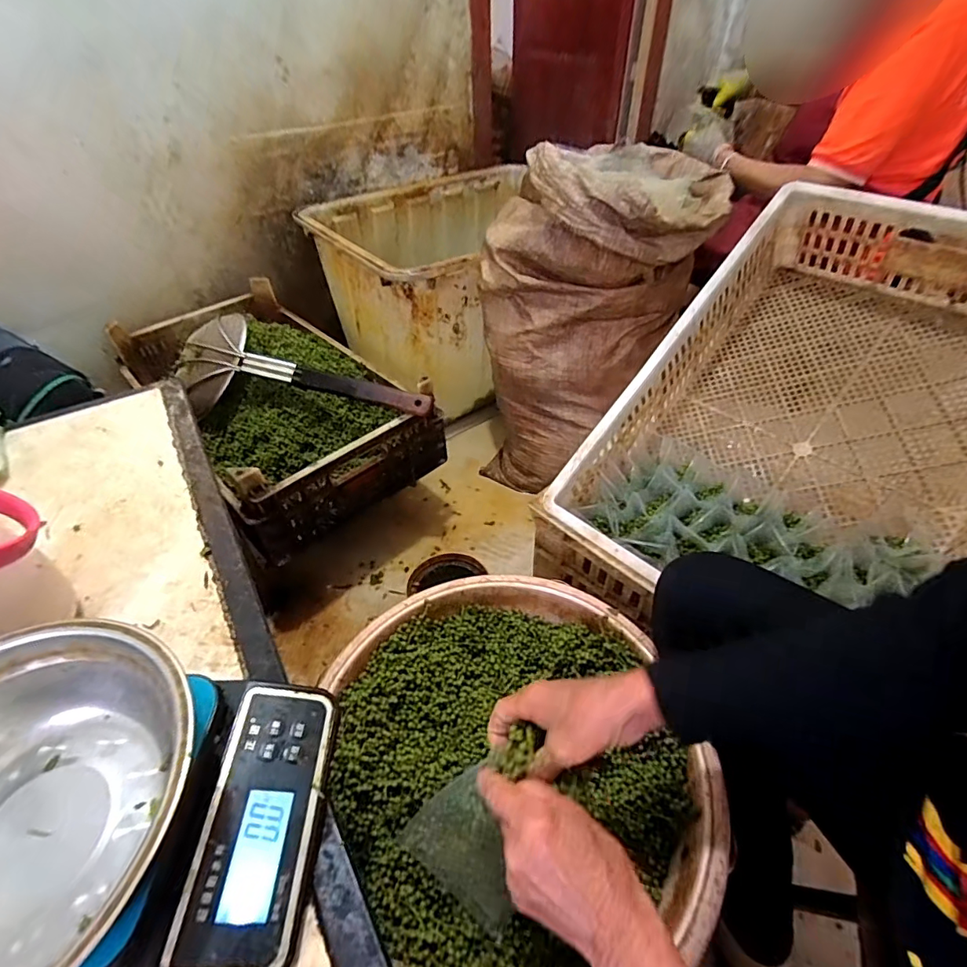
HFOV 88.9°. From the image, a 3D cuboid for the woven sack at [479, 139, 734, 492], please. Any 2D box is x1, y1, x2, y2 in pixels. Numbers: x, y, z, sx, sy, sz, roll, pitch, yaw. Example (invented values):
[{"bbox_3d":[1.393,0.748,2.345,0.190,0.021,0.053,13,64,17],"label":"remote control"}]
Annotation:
[{"bbox_3d":[0.224,-0.331,1.044,0.373,0.600,0.418,19,48,19],"label":"woven sack"}]

